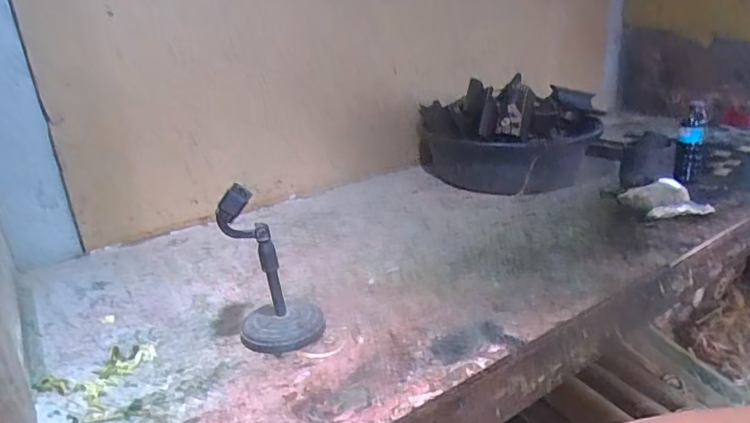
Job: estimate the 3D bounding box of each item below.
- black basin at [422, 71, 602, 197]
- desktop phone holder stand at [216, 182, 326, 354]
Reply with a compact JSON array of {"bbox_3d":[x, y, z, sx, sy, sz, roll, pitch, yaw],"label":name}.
[{"bbox_3d":[0.336,-0.202,1.310,0.377,0.237,0.420,11,23,32],"label":"black basin"},{"bbox_3d":[-0.129,0.071,0.648,0.116,0.197,0.091,-6,20,-10],"label":"desktop phone holder stand"}]

